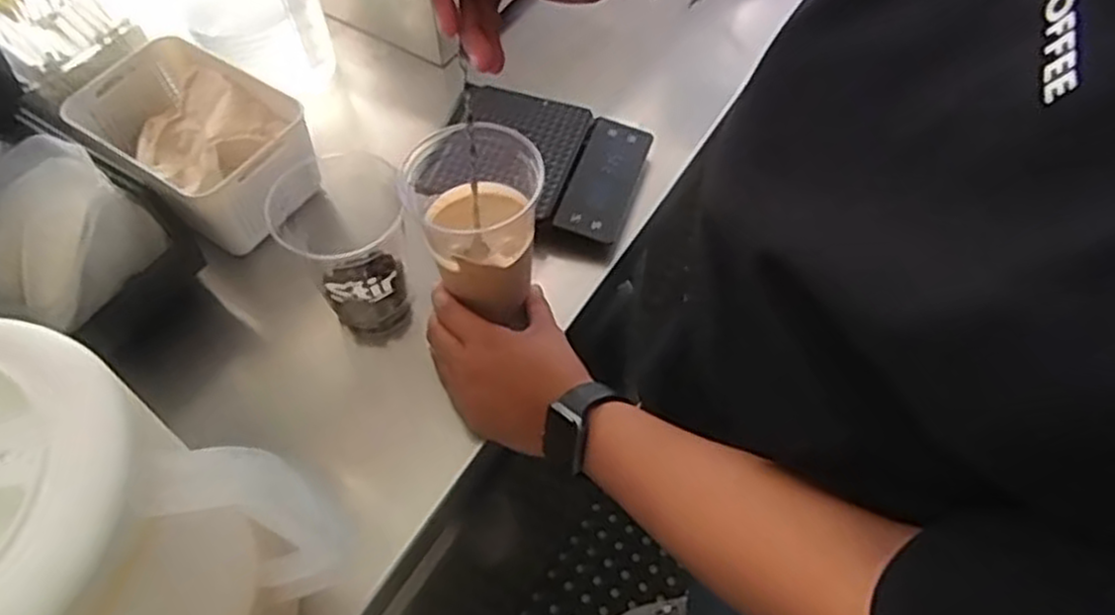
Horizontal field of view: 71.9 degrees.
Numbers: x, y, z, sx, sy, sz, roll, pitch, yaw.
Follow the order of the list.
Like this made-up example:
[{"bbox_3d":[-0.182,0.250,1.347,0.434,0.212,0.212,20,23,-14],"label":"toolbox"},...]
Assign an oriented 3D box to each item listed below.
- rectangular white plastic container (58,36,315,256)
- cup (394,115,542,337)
[{"bbox_3d":[-0.298,-0.138,0.652,0.189,0.087,0.126,34,64,20],"label":"rectangular white plastic container"},{"bbox_3d":[-0.057,-0.057,0.556,0.085,0.131,0.085,0,58,1],"label":"cup"}]

